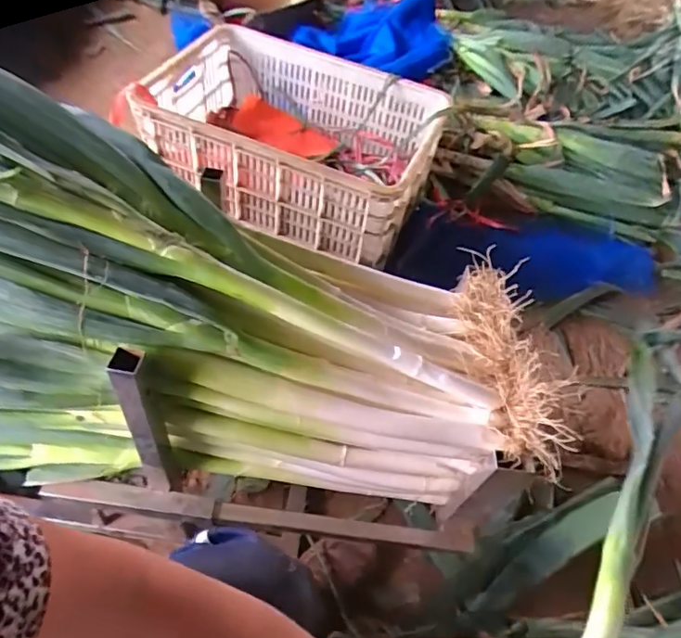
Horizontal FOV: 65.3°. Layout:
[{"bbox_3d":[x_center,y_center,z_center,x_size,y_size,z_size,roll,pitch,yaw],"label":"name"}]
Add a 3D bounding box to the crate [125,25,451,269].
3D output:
[{"bbox_3d":[-0.081,-0.385,1.103,0.552,0.235,0.405,24,52,11],"label":"crate"}]

